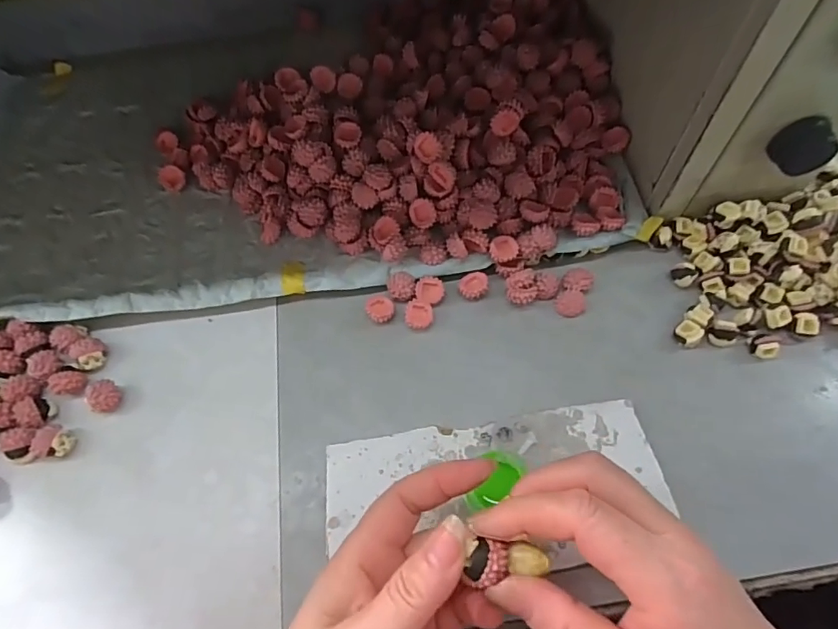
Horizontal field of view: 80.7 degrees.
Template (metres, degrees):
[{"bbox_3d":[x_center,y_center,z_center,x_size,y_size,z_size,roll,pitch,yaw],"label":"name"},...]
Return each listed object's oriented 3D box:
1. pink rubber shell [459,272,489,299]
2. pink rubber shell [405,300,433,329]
[{"bbox_3d":[0.038,-0.021,0.344,0.020,0.007,0.020,-1,65,2],"label":"pink rubber shell"},{"bbox_3d":[0.000,0.000,0.336,0.018,0.006,0.019,-1,65,2],"label":"pink rubber shell"}]

